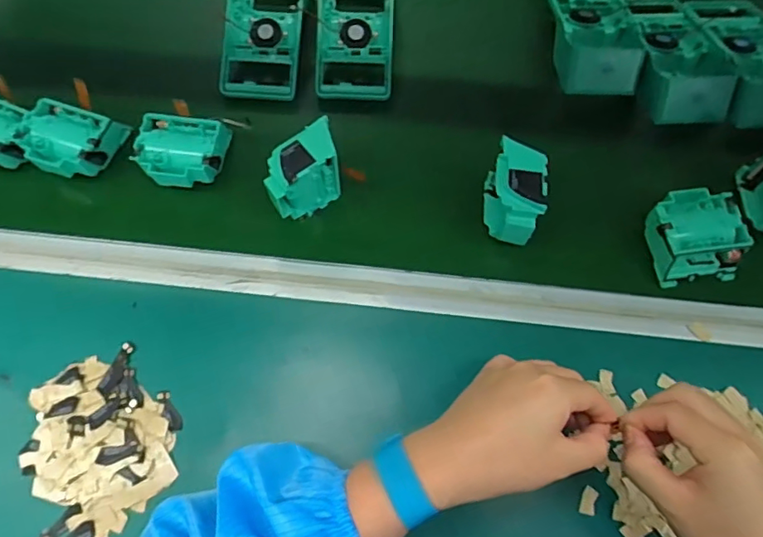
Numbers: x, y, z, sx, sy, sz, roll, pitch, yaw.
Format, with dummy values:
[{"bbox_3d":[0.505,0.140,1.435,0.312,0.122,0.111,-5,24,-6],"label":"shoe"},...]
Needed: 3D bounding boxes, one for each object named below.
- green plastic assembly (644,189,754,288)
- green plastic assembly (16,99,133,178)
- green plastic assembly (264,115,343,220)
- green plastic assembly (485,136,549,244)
[{"bbox_3d":[0.283,-0.031,0.477,0.076,0.044,0.078,-8,69,-3],"label":"green plastic assembly"},{"bbox_3d":[-0.303,-0.124,0.517,0.079,0.030,0.070,11,69,4],"label":"green plastic assembly"},{"bbox_3d":[-0.071,-0.088,0.488,0.071,0.069,0.049,-23,71,-9],"label":"green plastic assembly"},{"bbox_3d":[0.119,-0.065,0.477,0.044,0.066,0.076,10,69,4],"label":"green plastic assembly"}]

